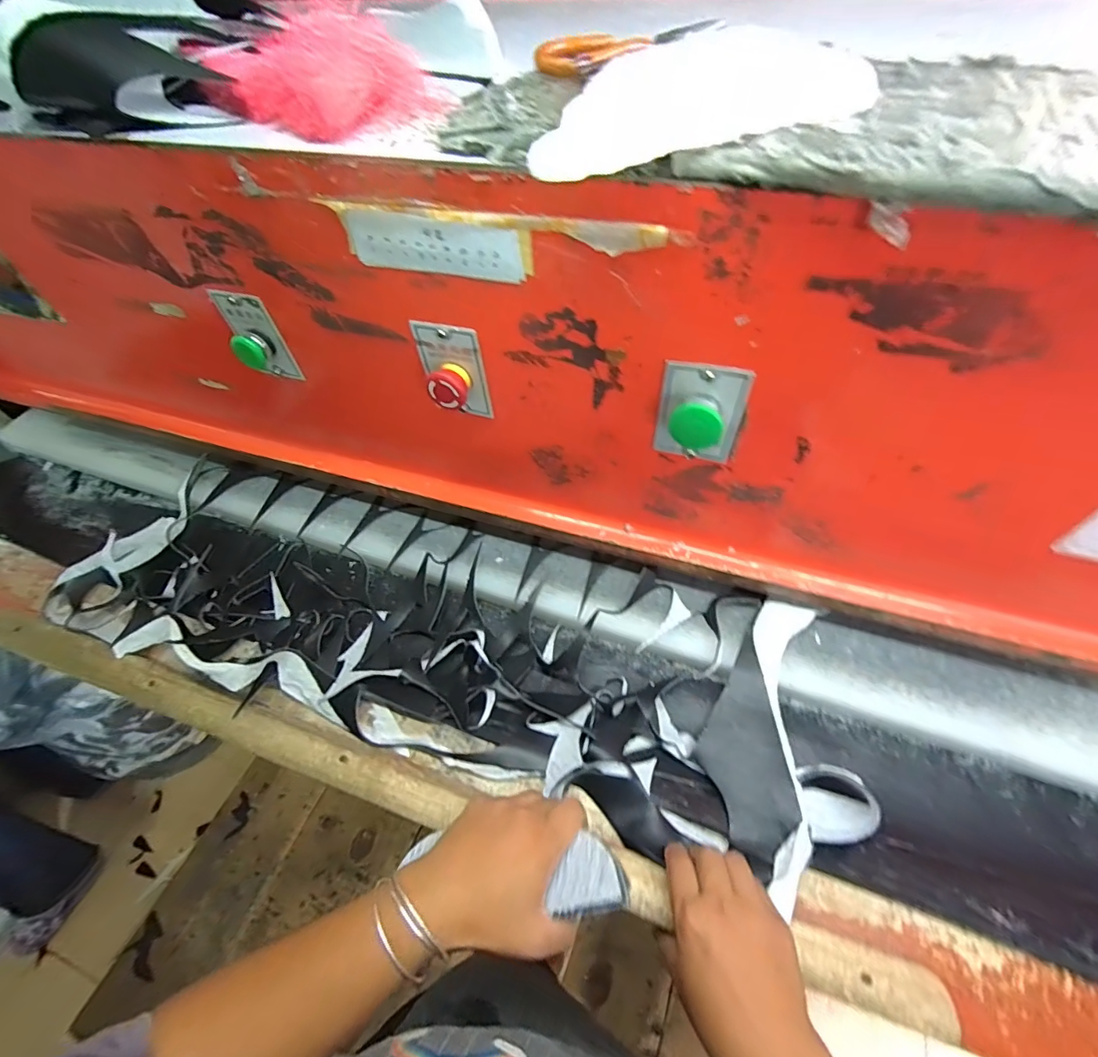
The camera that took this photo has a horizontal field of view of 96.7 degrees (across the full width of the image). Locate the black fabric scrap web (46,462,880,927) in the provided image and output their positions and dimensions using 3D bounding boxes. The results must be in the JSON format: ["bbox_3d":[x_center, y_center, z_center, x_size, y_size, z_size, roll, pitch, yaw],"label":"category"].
[{"bbox_3d":[-0.118,0.104,0.535,0.840,0.070,0.267,14,55,11],"label":"black fabric scrap web"}]

